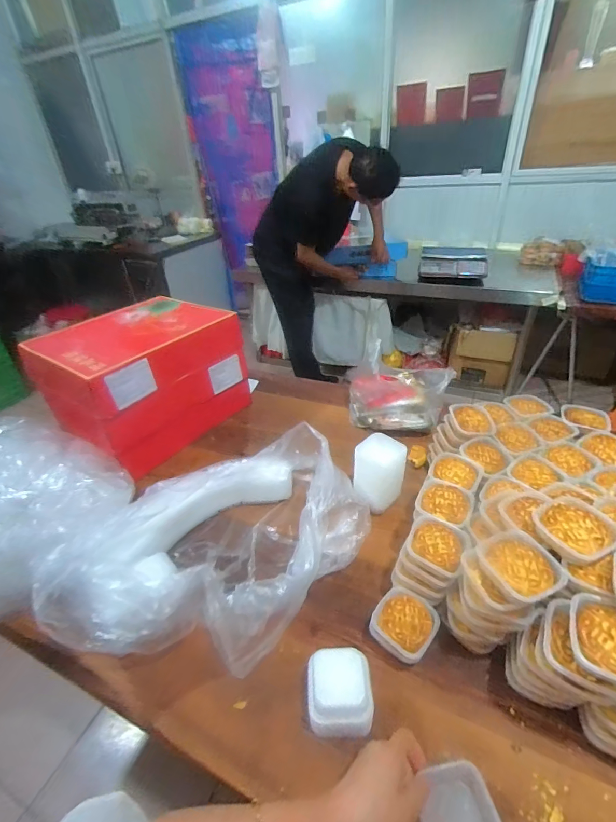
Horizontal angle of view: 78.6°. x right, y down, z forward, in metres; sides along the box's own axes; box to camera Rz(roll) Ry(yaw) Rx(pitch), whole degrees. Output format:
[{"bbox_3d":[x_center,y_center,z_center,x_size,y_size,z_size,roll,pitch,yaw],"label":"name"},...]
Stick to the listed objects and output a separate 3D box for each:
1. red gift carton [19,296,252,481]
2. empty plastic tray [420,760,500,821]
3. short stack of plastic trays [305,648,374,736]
[{"bbox_3d":[-0.456,-0.097,1.057,0.427,0.290,0.452,27,46,37],"label":"red gift carton"},{"bbox_3d":[0.159,0.430,0.398,0.074,0.024,0.078,-10,35,-6],"label":"empty plastic tray"},{"bbox_3d":[0.041,0.353,0.480,0.081,0.075,0.077,-4,35,1],"label":"short stack of plastic trays"}]

